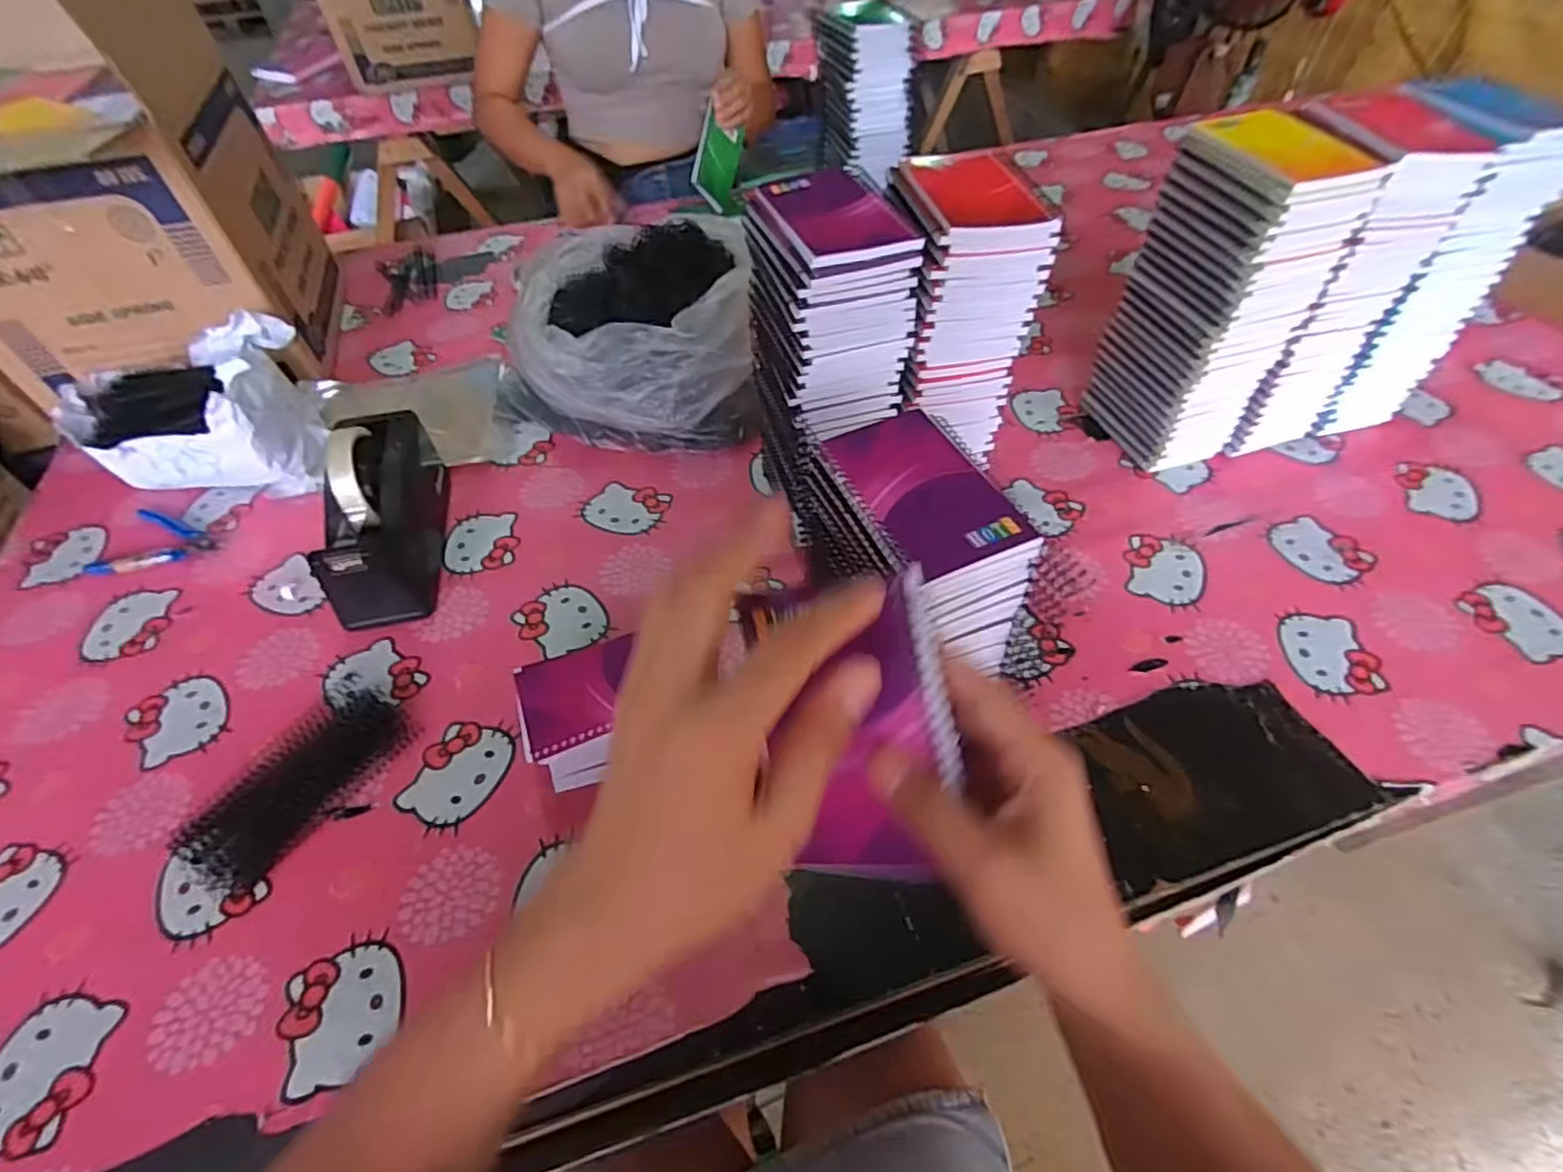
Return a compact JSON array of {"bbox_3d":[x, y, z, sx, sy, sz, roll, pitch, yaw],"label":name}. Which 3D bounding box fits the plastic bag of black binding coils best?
[{"bbox_3d":[-0.172,-0.305,0.788,0.288,0.148,0.306,-1,51,1],"label":"plastic bag of black binding coils"}]

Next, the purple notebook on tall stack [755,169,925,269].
[{"bbox_3d":[0.038,-0.264,0.480,0.084,0.010,0.128,-17,53,-11],"label":"purple notebook on tall stack"}]

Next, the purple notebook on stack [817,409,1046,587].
[{"bbox_3d":[0.083,-0.058,0.397,0.078,0.009,0.125,-20,53,-14],"label":"purple notebook on stack"}]

